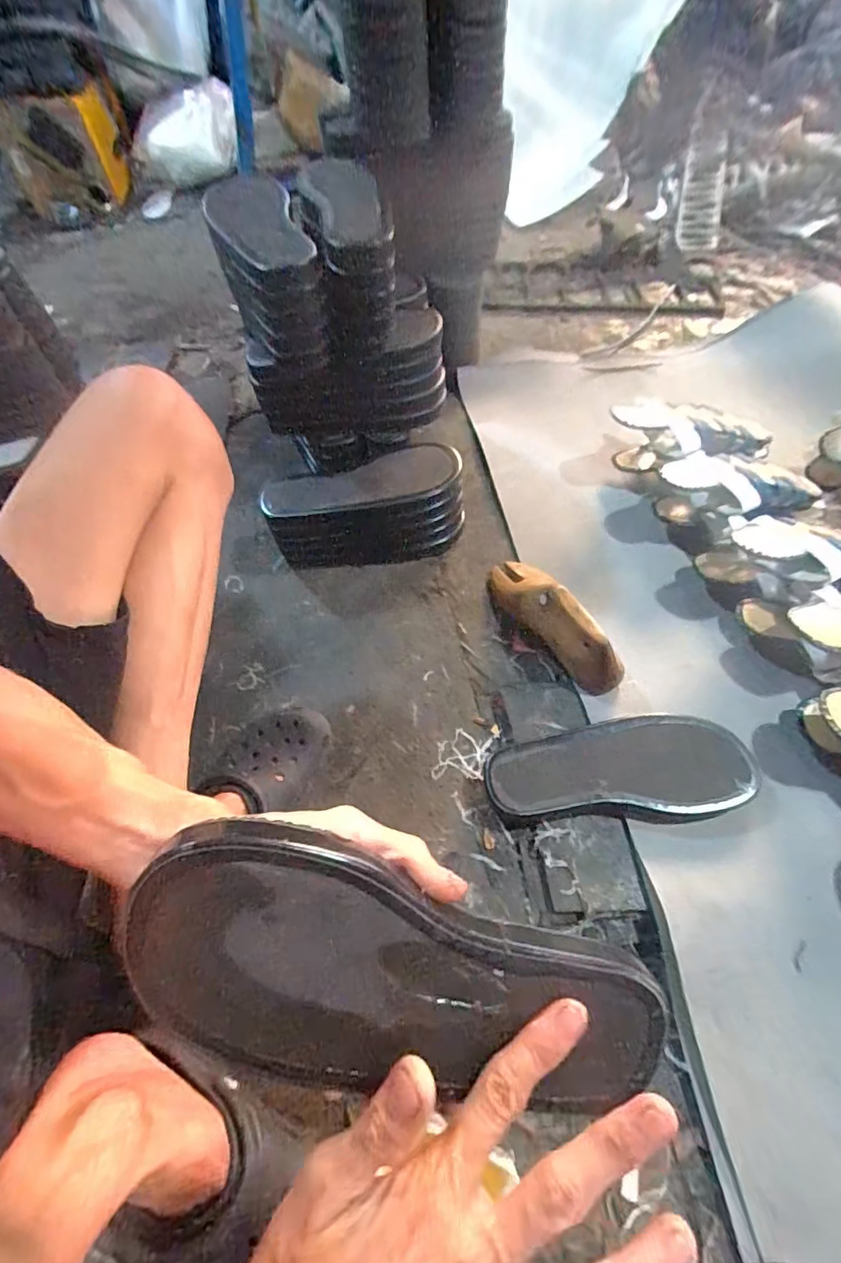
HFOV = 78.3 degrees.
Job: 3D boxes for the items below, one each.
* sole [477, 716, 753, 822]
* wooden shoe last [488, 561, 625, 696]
[{"bbox_3d":[0.196,0.142,0.518,0.250,0.030,0.099,-7,59,-2],"label":"sole"},{"bbox_3d":[0.151,-0.026,0.623,0.064,0.094,0.231,-24,43,-11],"label":"wooden shoe last"}]

